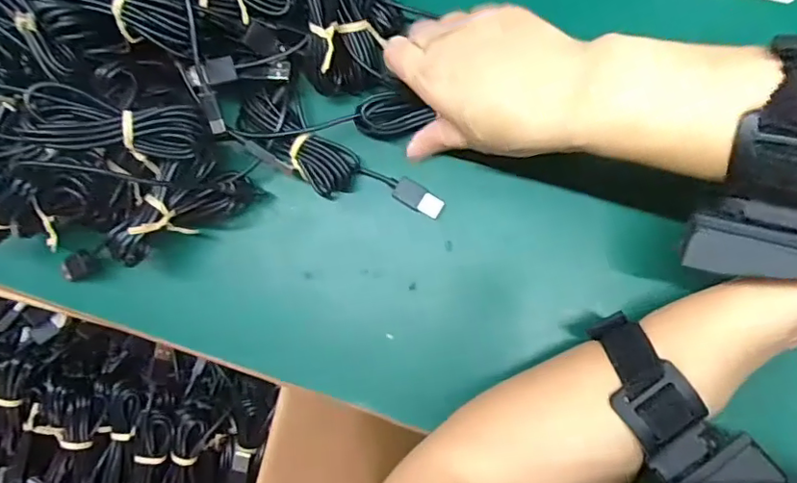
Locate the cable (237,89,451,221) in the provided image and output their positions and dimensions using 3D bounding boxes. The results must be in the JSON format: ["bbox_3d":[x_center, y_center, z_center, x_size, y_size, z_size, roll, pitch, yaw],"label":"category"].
[{"bbox_3d":[-0.040,-0.050,0.352,0.137,0.019,0.039,37,88,9],"label":"cable"}]

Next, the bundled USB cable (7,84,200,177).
[{"bbox_3d":[-0.154,-0.063,0.314,0.088,0.022,0.034,6,83,-19],"label":"bundled USB cable"}]

